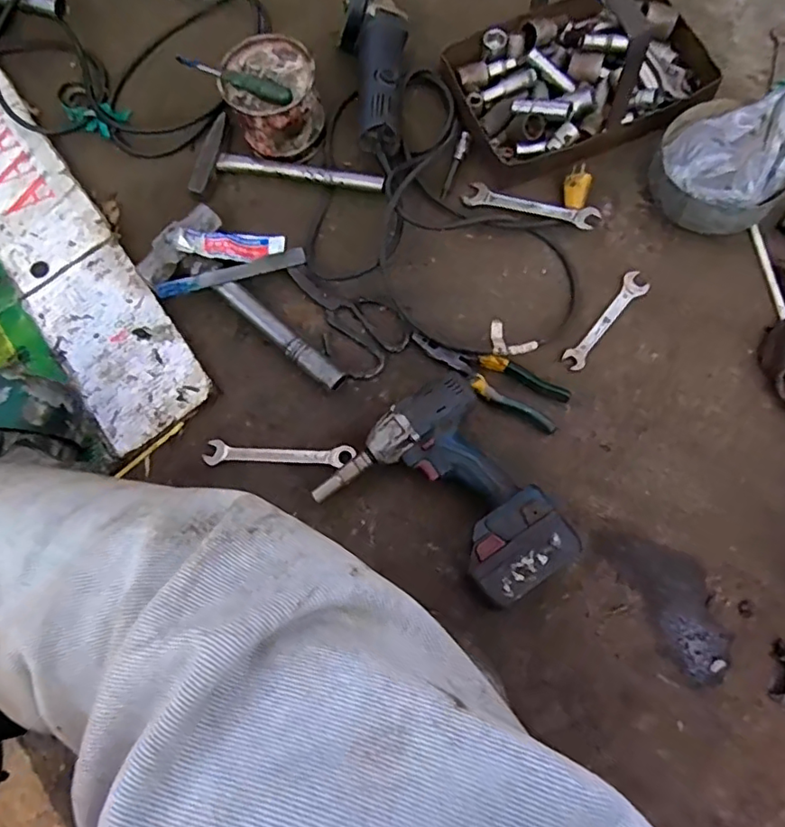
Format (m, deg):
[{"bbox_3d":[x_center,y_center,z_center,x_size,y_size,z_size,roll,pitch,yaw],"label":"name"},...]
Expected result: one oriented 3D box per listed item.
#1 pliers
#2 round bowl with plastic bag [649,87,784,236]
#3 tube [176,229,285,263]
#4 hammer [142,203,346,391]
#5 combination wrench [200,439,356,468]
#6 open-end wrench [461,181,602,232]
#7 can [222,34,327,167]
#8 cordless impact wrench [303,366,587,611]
[{"bbox_3d":[0.111,-0.046,0.672,0.192,0.017,0.055,28,75,10],"label":"pliers"},{"bbox_3d":[0.388,-0.289,0.630,0.160,0.116,0.139,27,75,10],"label":"round bowl with plastic bag"},{"bbox_3d":[-0.200,-0.210,0.714,0.128,0.020,0.034,-6,69,-31],"label":"tube"},{"bbox_3d":[-0.166,-0.128,0.688,0.282,0.030,0.111,40,77,1],"label":"hammer"},{"bbox_3d":[-0.132,0.048,0.674,0.177,0.010,0.028,1,72,2],"label":"combination wrench"},{"bbox_3d":[0.172,-0.260,0.712,0.165,0.014,0.029,18,73,7],"label":"open-end wrench"},{"bbox_3d":[-0.148,-0.396,0.726,0.109,0.101,0.114,-1,72,2],"label":"can"},{"bbox_3d":[0.048,0.100,0.607,0.199,0.074,0.237,-32,74,-8],"label":"cordless impact wrench"}]

